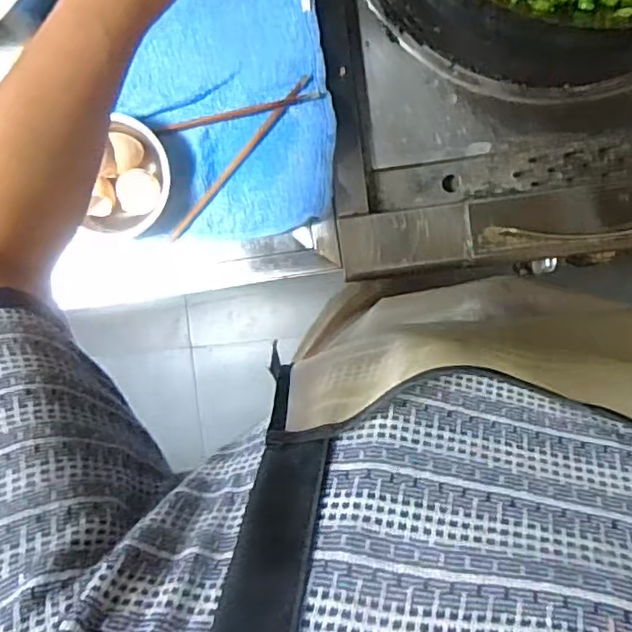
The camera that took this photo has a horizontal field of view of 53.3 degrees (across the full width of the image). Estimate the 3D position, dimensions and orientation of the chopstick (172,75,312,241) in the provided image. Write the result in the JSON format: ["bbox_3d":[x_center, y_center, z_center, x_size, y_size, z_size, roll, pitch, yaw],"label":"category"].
[{"bbox_3d":[-0.082,-0.169,0.671,0.011,0.005,0.220,42,97,1],"label":"chopstick"}]

